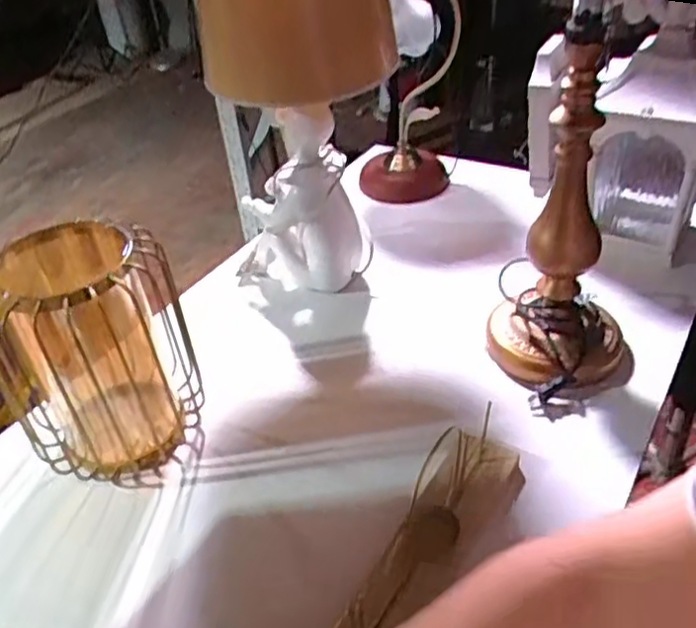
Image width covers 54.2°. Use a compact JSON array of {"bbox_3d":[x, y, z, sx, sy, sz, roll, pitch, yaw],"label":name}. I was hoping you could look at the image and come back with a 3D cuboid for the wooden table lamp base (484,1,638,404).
[{"bbox_3d":[0.279,-0.116,0.852,0.193,0.435,0.220,4,38,16],"label":"wooden table lamp base"}]

